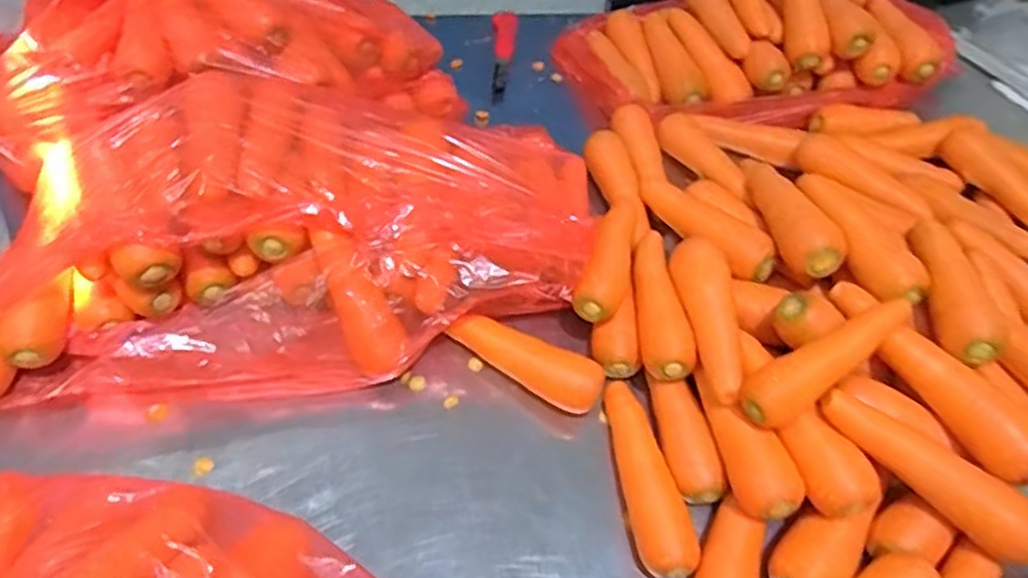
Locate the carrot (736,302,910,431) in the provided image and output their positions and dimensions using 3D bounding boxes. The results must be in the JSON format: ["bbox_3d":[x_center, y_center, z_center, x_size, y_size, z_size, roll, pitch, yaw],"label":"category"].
[{"bbox_3d":[0.273,0.060,0.610,0.186,0.042,0.048,-27,59,-24],"label":"carrot"}]

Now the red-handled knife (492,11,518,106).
[{"bbox_3d":[-0.016,-0.363,1.053,0.035,0.019,0.227,4,52,-2],"label":"red-handled knife"}]

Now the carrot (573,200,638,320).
[{"bbox_3d":[0.107,-0.040,0.731,0.047,0.038,0.178,18,53,9],"label":"carrot"}]

